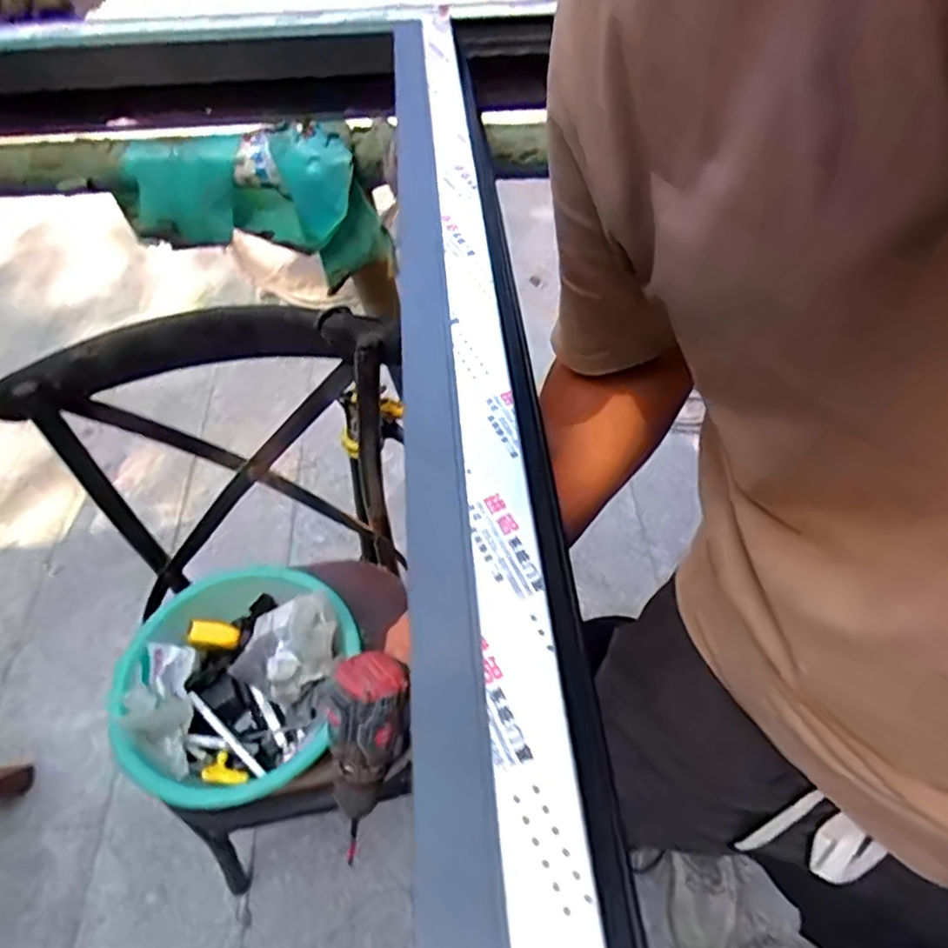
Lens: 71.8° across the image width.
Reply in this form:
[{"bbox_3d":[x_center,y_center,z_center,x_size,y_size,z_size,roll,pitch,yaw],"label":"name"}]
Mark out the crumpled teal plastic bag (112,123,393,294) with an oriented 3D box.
[{"bbox_3d":[-0.233,-0.276,0.670,0.284,0.122,0.064,2,52,4],"label":"crumpled teal plastic bag"}]

